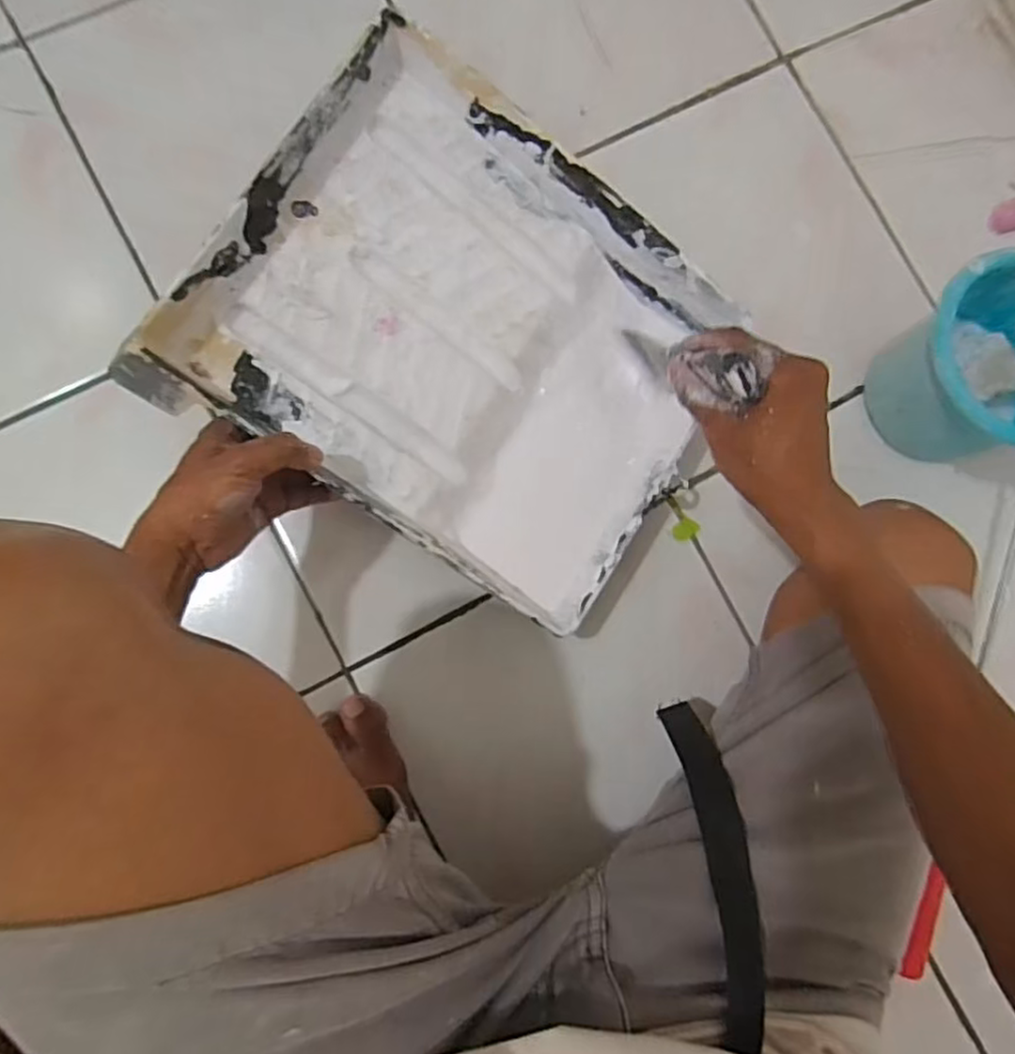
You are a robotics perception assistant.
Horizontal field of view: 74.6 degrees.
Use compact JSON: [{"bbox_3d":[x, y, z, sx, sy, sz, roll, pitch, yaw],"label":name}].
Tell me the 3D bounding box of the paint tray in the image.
[{"bbox_3d":[-0.022,-0.133,0.484,0.344,0.064,0.296,36,79,-20],"label":"paint tray"}]

